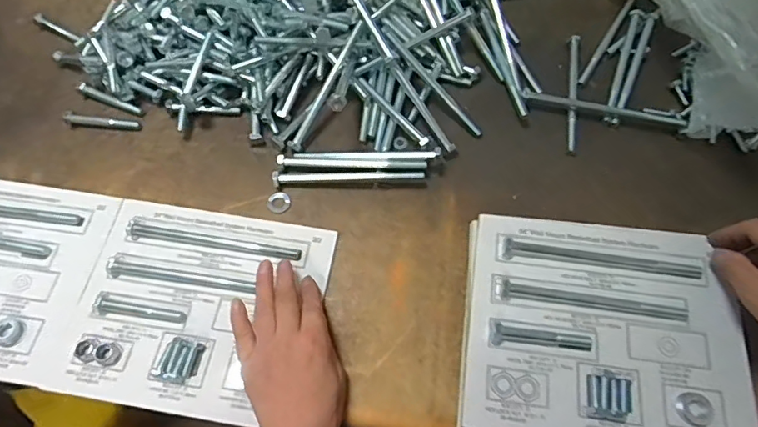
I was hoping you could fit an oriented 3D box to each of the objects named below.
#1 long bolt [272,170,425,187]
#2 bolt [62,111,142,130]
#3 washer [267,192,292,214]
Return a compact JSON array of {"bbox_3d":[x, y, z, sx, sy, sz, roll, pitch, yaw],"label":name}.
[{"bbox_3d":[-0.032,-0.039,0.514,0.152,0.021,0.016,0,64,-1],"label":"long bolt"},{"bbox_3d":[-0.308,-0.102,0.555,0.081,0.016,0.012,7,64,2],"label":"bolt"},{"bbox_3d":[-0.103,-0.011,0.511,0.023,0.004,0.022,0,64,-1],"label":"washer"}]

